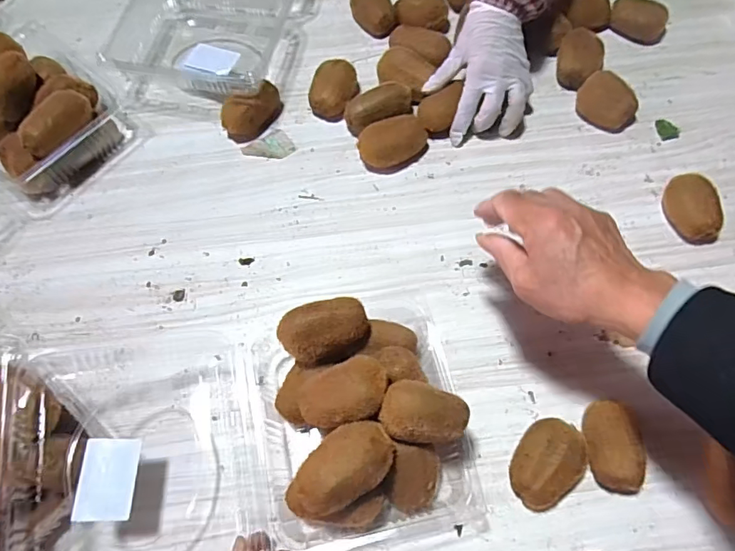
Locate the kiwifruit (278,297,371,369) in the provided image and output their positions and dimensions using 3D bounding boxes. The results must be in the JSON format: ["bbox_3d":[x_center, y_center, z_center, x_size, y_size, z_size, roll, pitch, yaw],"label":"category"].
[{"bbox_3d":[-0.036,0.049,0.429,0.074,0.056,0.043,-13,67,-3],"label":"kiwifruit"}]

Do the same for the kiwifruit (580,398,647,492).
[{"bbox_3d":[0.212,0.149,0.434,0.044,0.038,0.073,-4,67,0],"label":"kiwifruit"}]

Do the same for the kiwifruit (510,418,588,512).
[{"bbox_3d":[0.156,0.163,0.433,0.054,0.037,0.074,37,73,16],"label":"kiwifruit"}]

